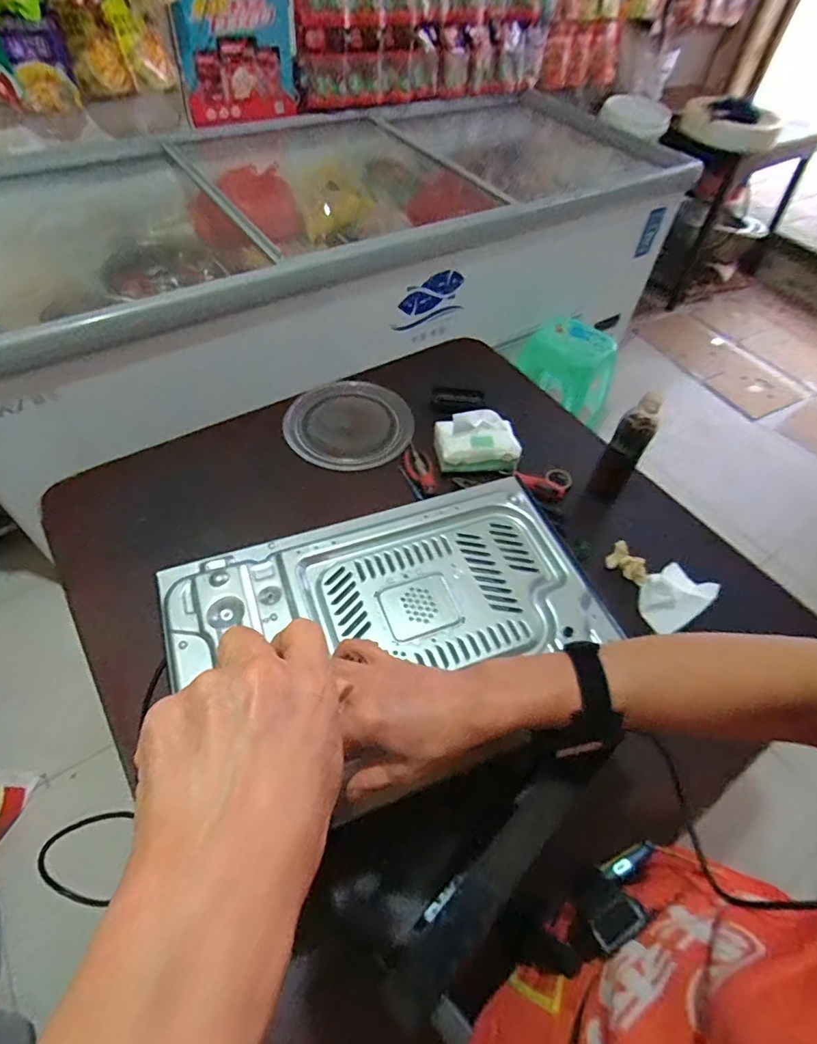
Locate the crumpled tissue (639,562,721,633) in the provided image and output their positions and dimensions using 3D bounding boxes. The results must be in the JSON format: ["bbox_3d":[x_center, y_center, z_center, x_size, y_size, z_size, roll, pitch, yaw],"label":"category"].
[{"bbox_3d":[0.417,0.120,0.834,0.120,0.044,0.086,-26,59,-22],"label":"crumpled tissue"}]

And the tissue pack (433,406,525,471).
[{"bbox_3d":[0.127,-0.148,0.945,0.148,0.078,0.088,0,53,-5],"label":"tissue pack"}]

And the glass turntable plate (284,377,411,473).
[{"bbox_3d":[-0.109,-0.196,1.024,0.230,0.020,0.219,5,58,-7],"label":"glass turntable plate"}]

